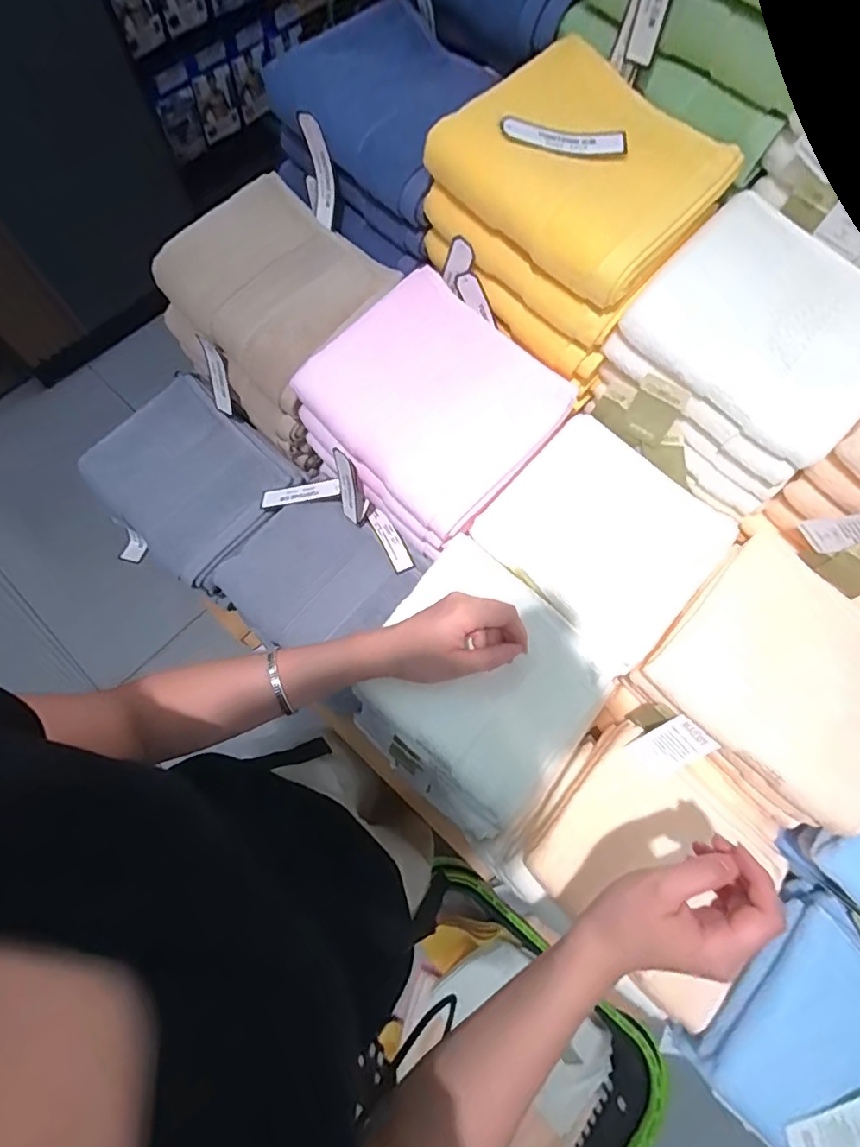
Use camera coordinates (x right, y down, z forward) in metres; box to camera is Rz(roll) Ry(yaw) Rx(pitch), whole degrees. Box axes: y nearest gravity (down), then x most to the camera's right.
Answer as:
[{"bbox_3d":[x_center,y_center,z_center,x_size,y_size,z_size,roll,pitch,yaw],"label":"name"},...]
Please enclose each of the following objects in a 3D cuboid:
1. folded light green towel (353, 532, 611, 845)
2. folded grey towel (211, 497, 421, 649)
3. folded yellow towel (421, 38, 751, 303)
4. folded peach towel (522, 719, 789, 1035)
[{"bbox_3d":[0.040,0.099,0.464,0.182,0.062,0.188,38,74,11],"label":"folded light green towel"},{"bbox_3d":[-0.119,0.006,0.552,0.157,0.032,0.149,41,75,12],"label":"folded grey towel"},{"bbox_3d":[0.119,-0.318,0.412,0.189,0.041,0.159,41,75,12],"label":"folded yellow towel"},{"bbox_3d":[0.197,0.255,0.482,0.184,0.067,0.170,41,75,12],"label":"folded peach towel"}]

